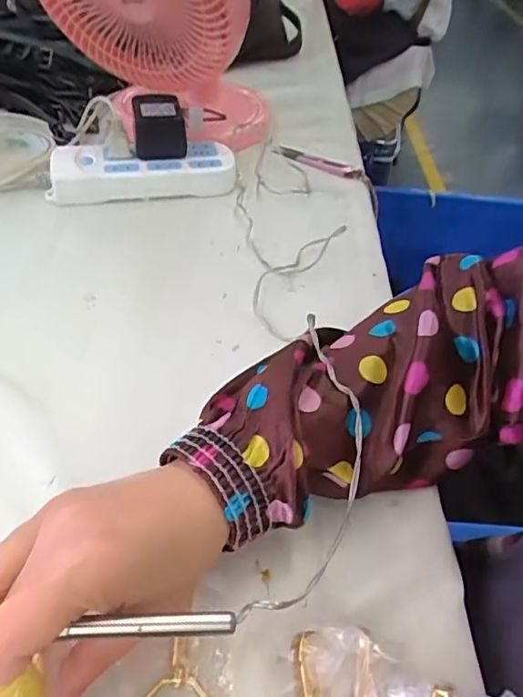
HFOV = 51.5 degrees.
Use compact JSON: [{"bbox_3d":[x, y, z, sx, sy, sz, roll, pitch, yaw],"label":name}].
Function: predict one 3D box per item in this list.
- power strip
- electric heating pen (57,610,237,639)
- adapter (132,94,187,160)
[{"bbox_3d":[-0.121,-0.186,0.559,0.181,0.026,0.075,-3,46,-12],"label":"power strip"},{"bbox_3d":[-0.077,0.108,0.210,0.133,0.007,0.012,5,46,-11],"label":"electric heating pen"},{"bbox_3d":[-0.105,-0.226,0.558,0.051,0.049,0.056,-2,45,-10],"label":"adapter"}]

